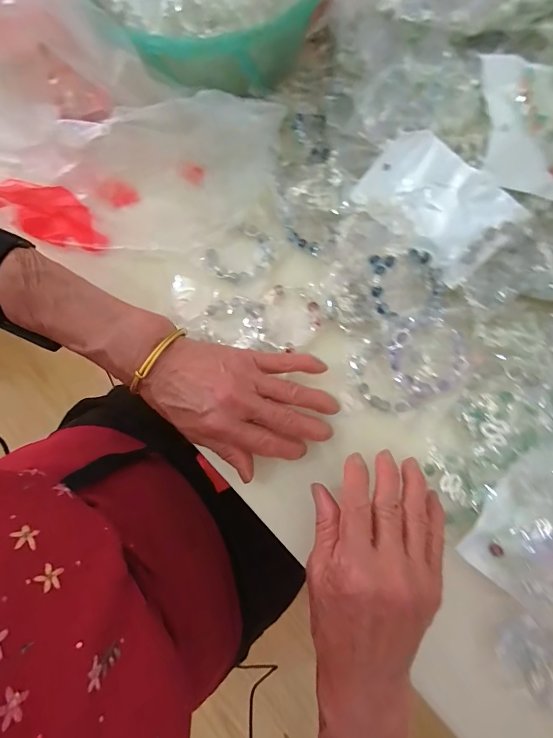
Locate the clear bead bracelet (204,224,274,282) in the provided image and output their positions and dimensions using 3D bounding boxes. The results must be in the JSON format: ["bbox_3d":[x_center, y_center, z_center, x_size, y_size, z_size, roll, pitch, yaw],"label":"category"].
[{"bbox_3d":[-0.033,-0.107,0.338,0.059,0.009,0.048,-40,78,-9],"label":"clear bead bracelet"}]

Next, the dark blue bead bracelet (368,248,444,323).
[{"bbox_3d":[0.109,-0.068,0.301,0.057,0.010,0.059,-9,100,-3],"label":"dark blue bead bracelet"}]

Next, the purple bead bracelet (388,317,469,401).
[{"bbox_3d":[0.124,-0.010,0.291,0.061,0.011,0.060,0,75,1],"label":"purple bead bracelet"}]

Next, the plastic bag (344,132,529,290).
[{"bbox_3d":[0.130,-0.137,0.298,0.124,0.018,0.075,46,107,10],"label":"plastic bag"}]

